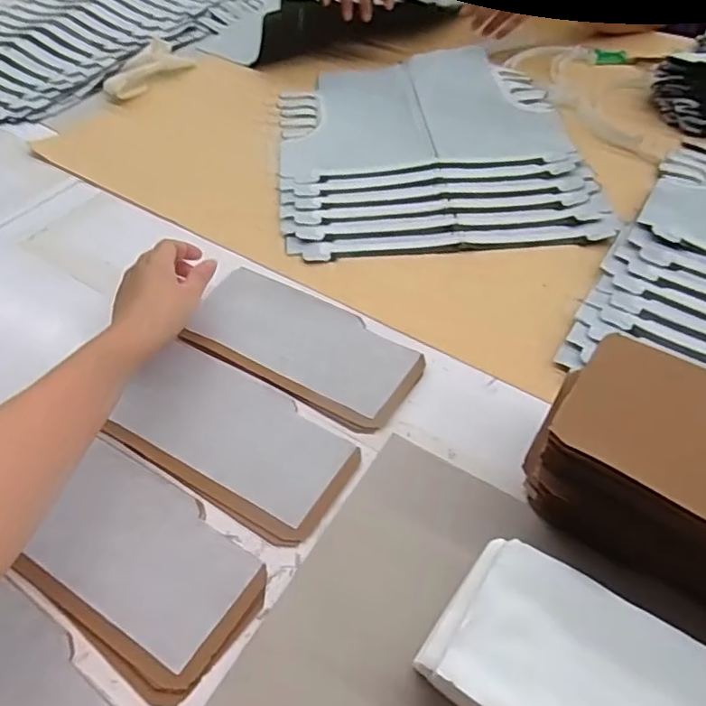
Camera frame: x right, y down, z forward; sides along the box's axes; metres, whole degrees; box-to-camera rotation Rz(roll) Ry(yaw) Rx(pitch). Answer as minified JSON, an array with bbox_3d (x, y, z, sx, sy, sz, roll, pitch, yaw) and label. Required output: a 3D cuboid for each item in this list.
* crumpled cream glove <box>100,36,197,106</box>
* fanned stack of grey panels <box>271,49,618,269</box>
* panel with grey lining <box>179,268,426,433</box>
[{"bbox_3d":[-0.311,-0.427,0.868,0.085,0.014,0.166,19,56,16],"label":"crumpled cream glove"},{"bbox_3d":[0.087,-0.276,0.732,0.357,0.013,0.414,-4,50,-3],"label":"fanned stack of grey panels"},{"bbox_3d":[-0.047,-0.015,0.517,0.213,0.023,0.114,23,52,16],"label":"panel with grey lining"}]

